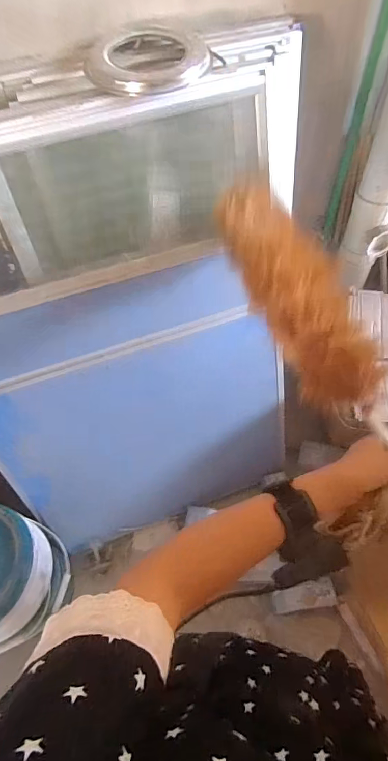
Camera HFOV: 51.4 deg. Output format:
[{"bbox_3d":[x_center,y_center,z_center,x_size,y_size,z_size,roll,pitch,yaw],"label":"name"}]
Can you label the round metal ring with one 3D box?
[{"bbox_3d":[-0.078,-0.545,0.685,0.212,0.041,0.161,-14,57,-6],"label":"round metal ring"}]

